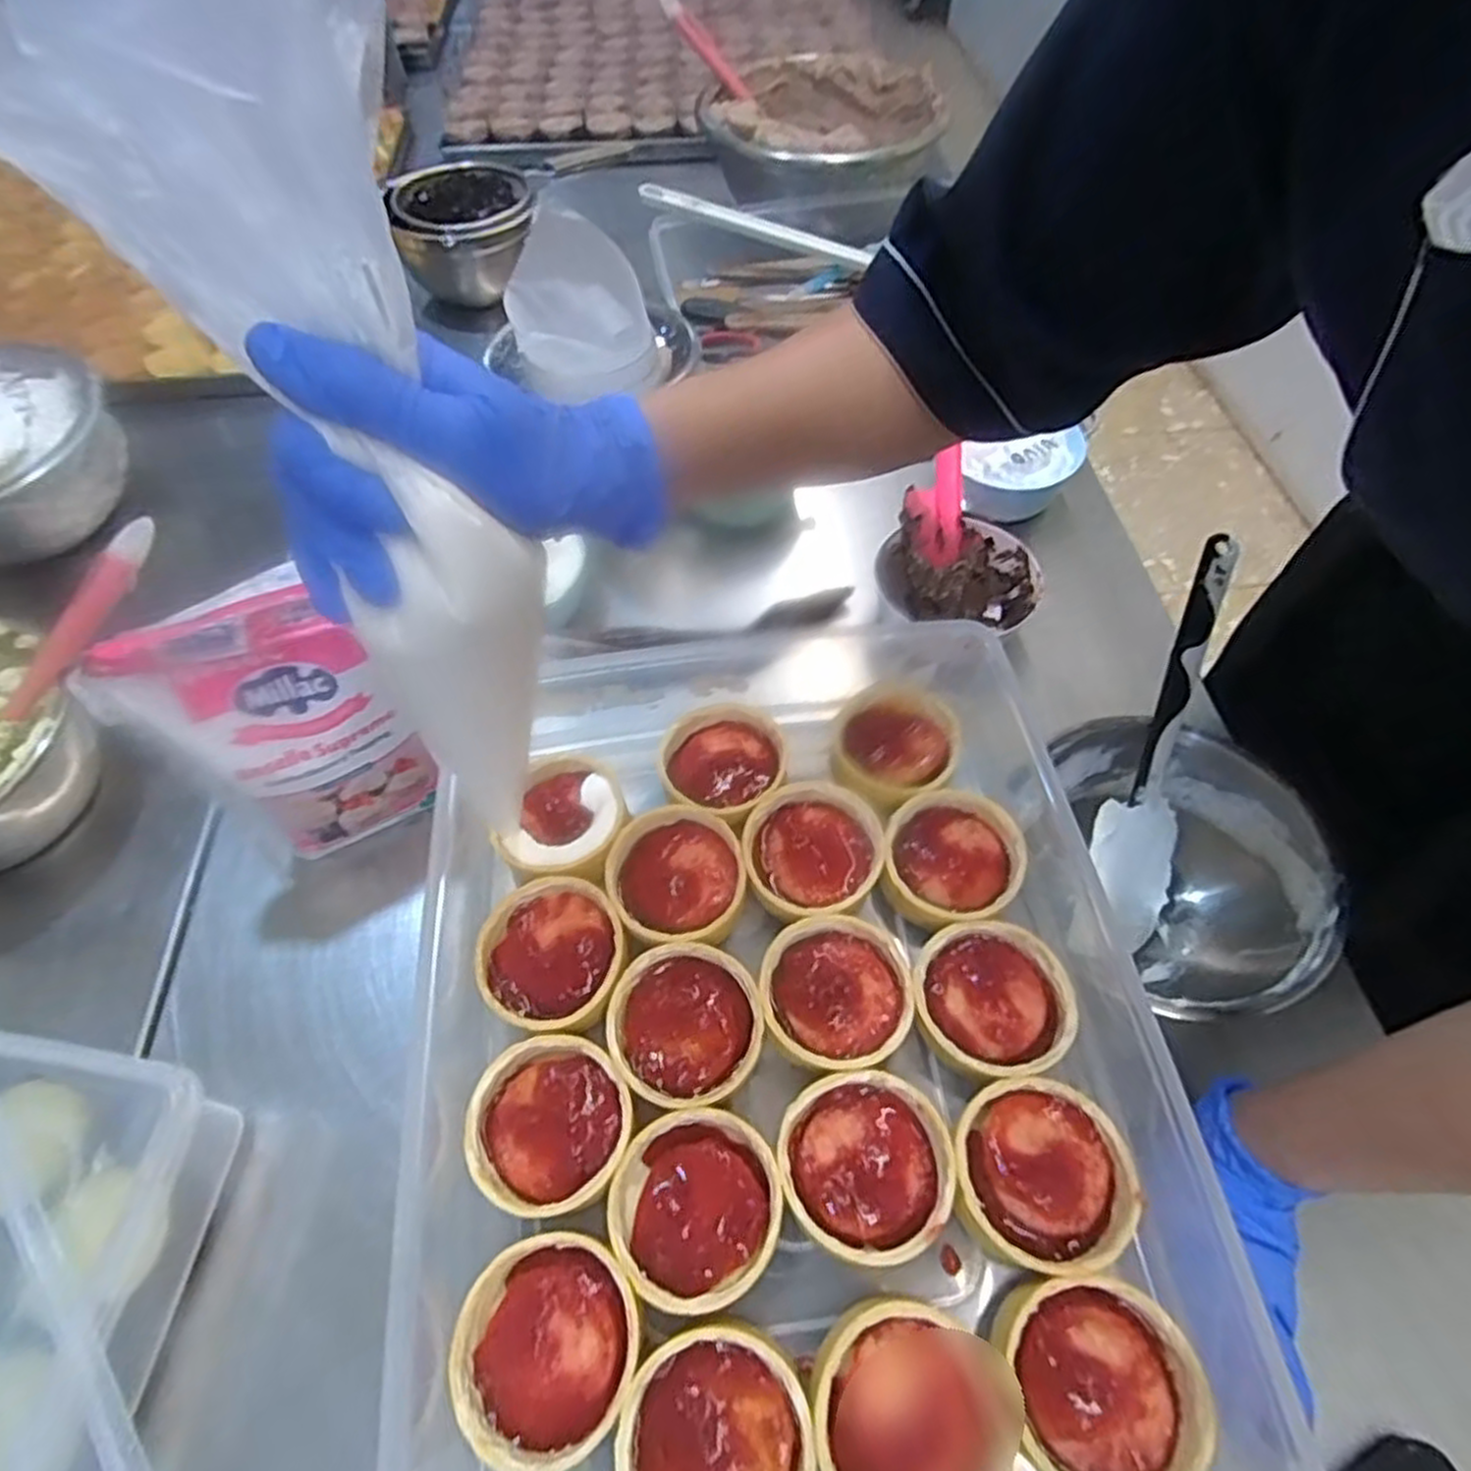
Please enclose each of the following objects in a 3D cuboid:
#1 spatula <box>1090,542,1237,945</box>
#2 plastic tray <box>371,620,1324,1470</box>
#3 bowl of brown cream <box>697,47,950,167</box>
[{"bbox_3d":[0.244,0.002,0.451,0.047,0.014,0.231,14,91,8],"label":"spatula"},{"bbox_3d":[0.020,0.119,0.339,0.309,0.067,0.370,-7,59,-5],"label":"plastic tray"},{"bbox_3d":[0.097,-0.673,0.881,0.252,0.079,0.235,0,56,0],"label":"bowl of brown cream"}]

